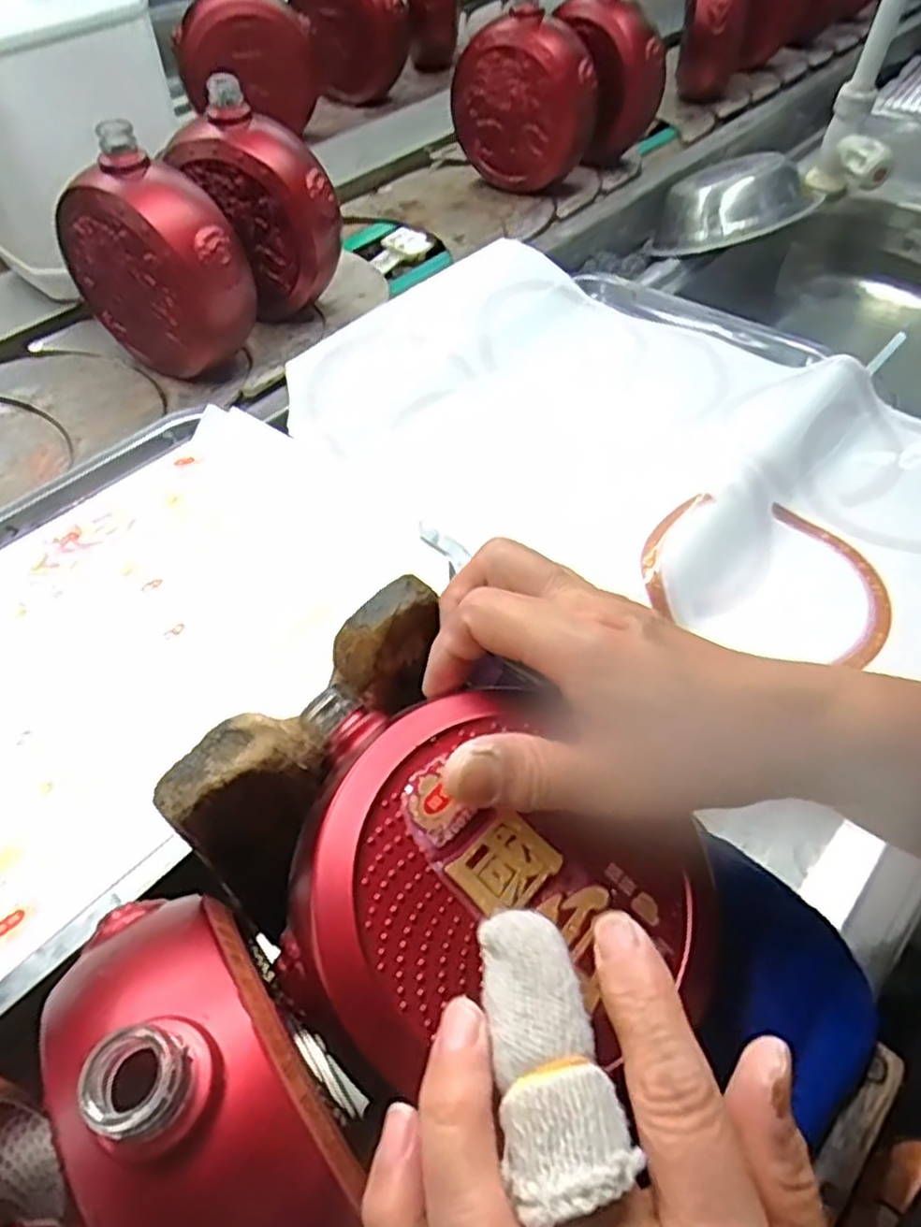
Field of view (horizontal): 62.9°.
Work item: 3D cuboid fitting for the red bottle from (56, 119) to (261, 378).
[{"bbox_3d":[-0.212,-0.248,0.527,0.130,0.147,0.064,26,57,18],"label":"red bottle"}]

